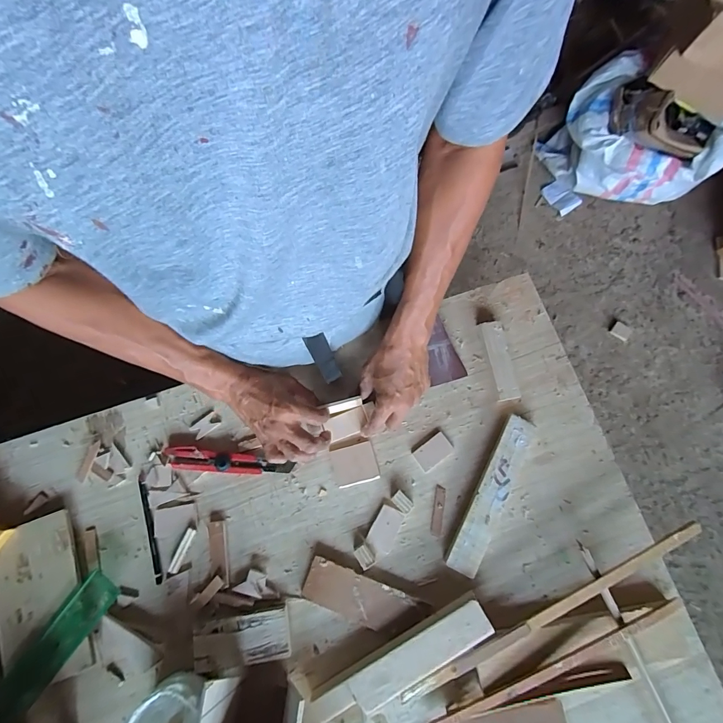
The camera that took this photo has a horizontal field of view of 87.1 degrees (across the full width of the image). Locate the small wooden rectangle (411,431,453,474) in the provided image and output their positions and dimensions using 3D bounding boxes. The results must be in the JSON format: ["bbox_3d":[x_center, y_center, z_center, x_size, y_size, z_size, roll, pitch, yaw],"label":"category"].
[{"bbox_3d":[0.100,0.126,0.537,0.054,0.005,0.034,-36,80,-9],"label":"small wooden rectangle"}]

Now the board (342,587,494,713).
[{"bbox_3d":[0.073,0.359,0.467,0.183,0.011,0.052,-32,75,-3],"label":"board"}]

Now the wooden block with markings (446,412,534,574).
[{"bbox_3d":[0.179,0.179,0.519,0.042,0.020,0.217,28,78,5],"label":"wooden block with markings"}]

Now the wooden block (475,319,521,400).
[{"bbox_3d":[0.201,-0.001,0.556,0.032,0.021,0.116,-11,78,-4],"label":"wooden block"}]

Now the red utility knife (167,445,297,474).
[{"bbox_3d":[-0.183,0.138,0.523,0.174,0.019,0.026,7,77,0],"label":"red utility knife"}]

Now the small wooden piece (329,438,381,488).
[{"bbox_3d":[-0.010,0.141,0.533,0.059,0.006,0.059,-13,78,-4],"label":"small wooden piece"}]

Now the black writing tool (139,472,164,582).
[{"bbox_3d":[-0.284,0.224,0.509,0.012,0.005,0.138,-14,78,-4],"label":"black writing tool"}]

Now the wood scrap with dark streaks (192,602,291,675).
[{"bbox_3d":[-0.150,0.351,0.479,0.117,0.012,0.059,-12,78,-4],"label":"wood scrap with dark streaks"}]

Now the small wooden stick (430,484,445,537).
[{"bbox_3d":[0.106,0.205,0.522,0.014,0.004,0.066,10,77,1],"label":"small wooden stick"}]

